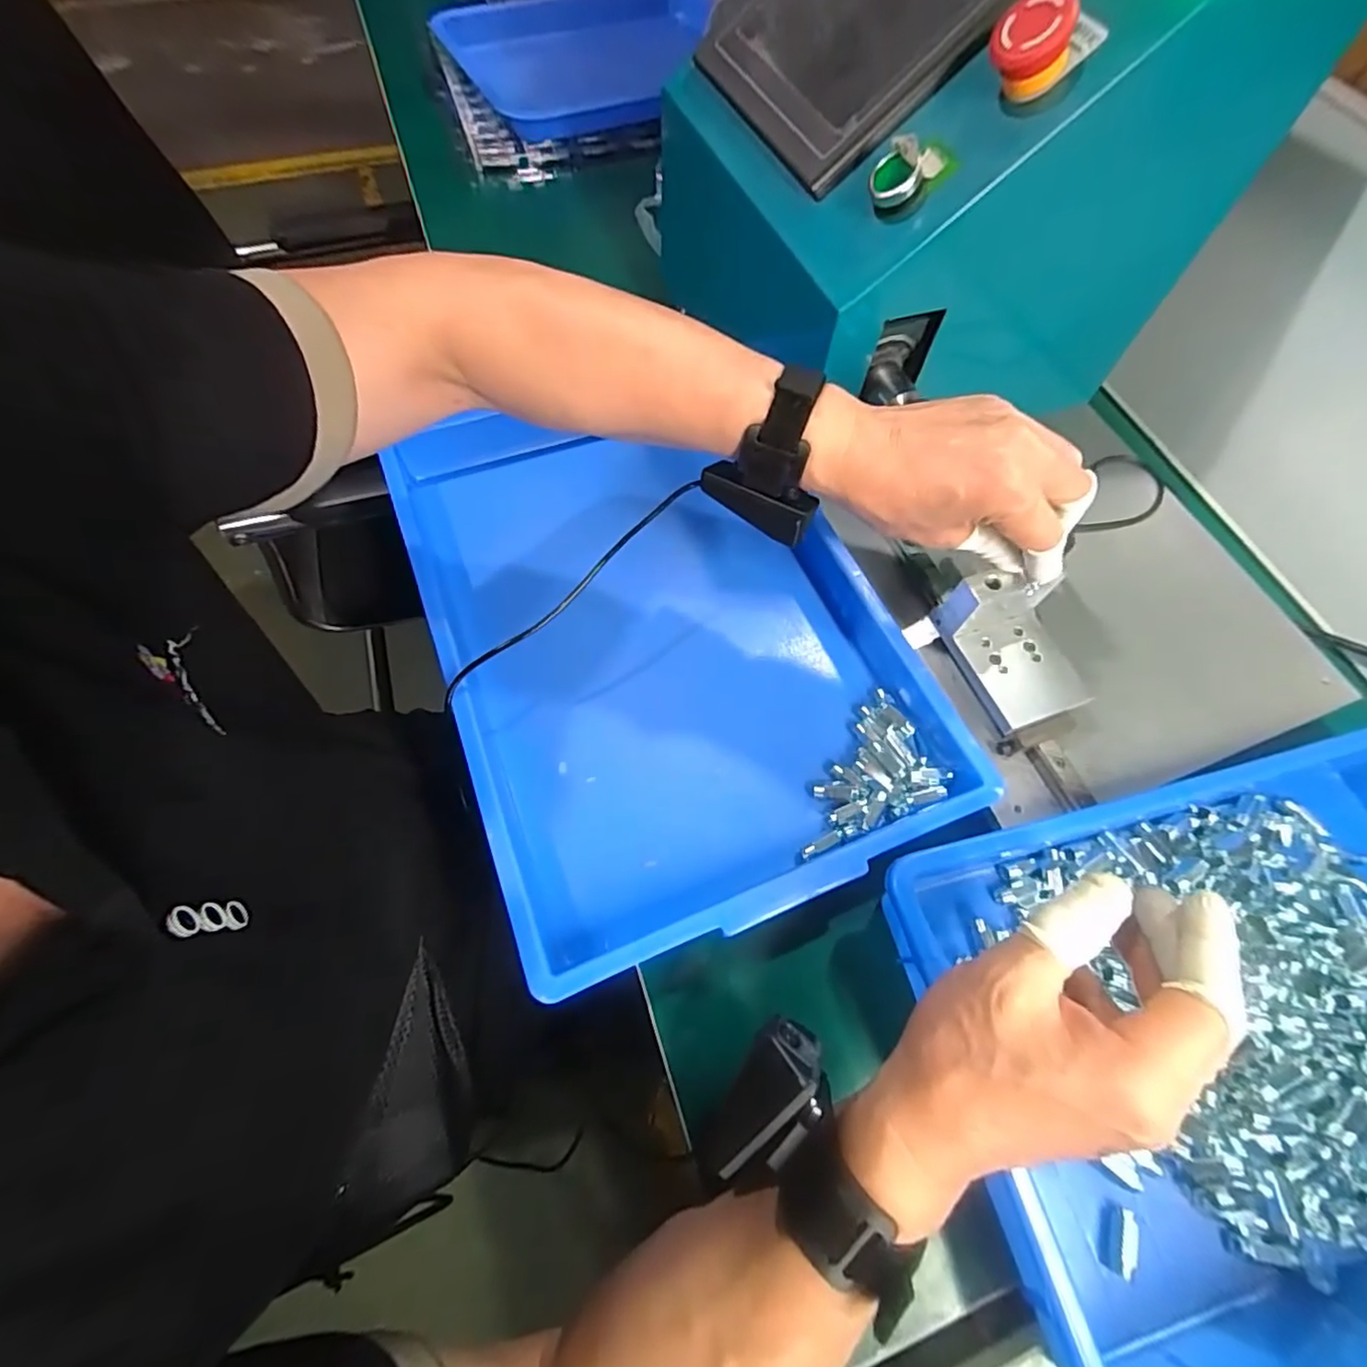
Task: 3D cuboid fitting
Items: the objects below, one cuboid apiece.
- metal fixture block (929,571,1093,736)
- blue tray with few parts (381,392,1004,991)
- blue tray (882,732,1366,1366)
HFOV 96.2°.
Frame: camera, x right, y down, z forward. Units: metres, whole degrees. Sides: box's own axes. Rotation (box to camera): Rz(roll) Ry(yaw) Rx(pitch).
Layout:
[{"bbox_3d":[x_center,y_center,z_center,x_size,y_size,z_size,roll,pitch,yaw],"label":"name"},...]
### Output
[{"bbox_3d":[0.207,-0.025,0.371,0.067,0.045,0.086,-20,68,-10],"label":"metal fixture block"},{"bbox_3d":[-0.025,-0.057,0.431,0.298,0.044,0.433,-22,68,-11],"label":"blue tray with few parts"},{"bbox_3d":[0.318,0.169,0.317,0.369,0.059,0.238,-11,65,-7],"label":"blue tray"}]

